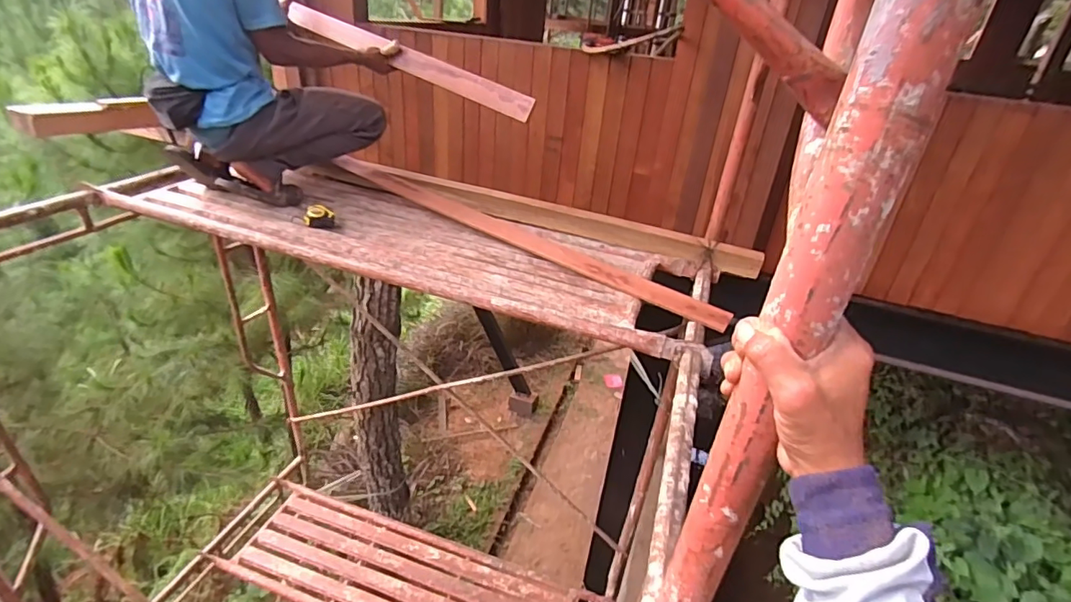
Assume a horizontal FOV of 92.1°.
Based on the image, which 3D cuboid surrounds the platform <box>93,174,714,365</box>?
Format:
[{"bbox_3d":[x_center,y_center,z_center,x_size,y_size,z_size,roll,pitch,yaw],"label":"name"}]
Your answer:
[{"bbox_3d":[-0.408,-0.214,1.535,1.730,0.066,0.548,14,31,14],"label":"platform"}]

